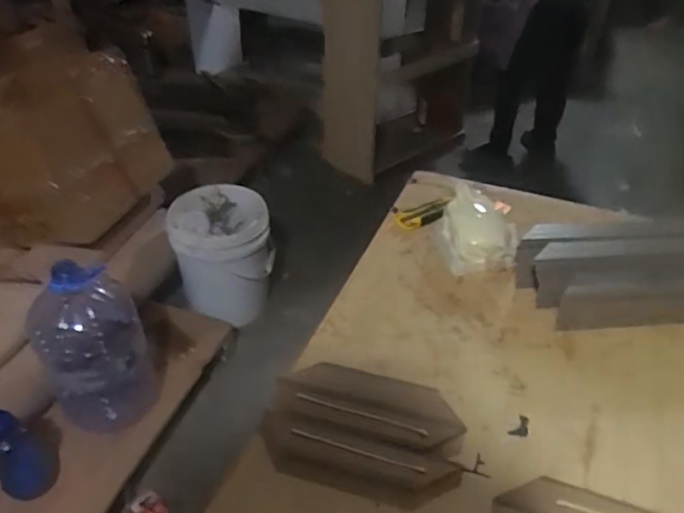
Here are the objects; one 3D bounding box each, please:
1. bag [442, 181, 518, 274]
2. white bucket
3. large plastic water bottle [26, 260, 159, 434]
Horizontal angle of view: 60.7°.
[{"bbox_3d":[0.202,-0.043,0.894,0.100,0.071,0.141,-4,39,-8],"label":"bag"},{"bbox_3d":[-0.370,0.002,1.821,0.290,0.361,0.318,-8,39,-11],"label":"white bucket"},{"bbox_3d":[-0.554,0.209,1.311,0.218,0.440,0.203,-18,42,-22],"label":"large plastic water bottle"}]

